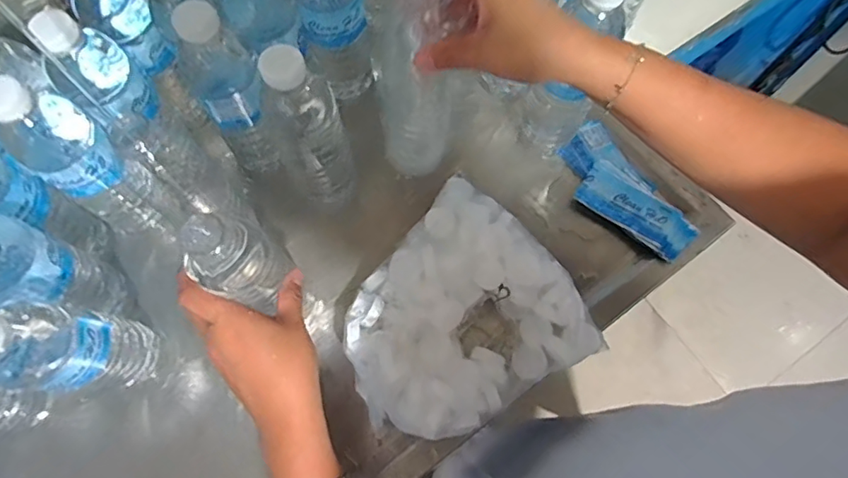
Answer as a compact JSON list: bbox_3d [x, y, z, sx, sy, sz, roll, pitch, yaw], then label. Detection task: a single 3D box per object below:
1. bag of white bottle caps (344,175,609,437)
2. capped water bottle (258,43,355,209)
[{"bbox_3d":[0.026,0.063,0.496,0.210,0.062,0.197,-27,72,-10],"label":"bag of white bottle caps"},{"bbox_3d":[-0.096,-0.093,0.457,0.053,0.202,0.059,-16,70,-7],"label":"capped water bottle"}]

